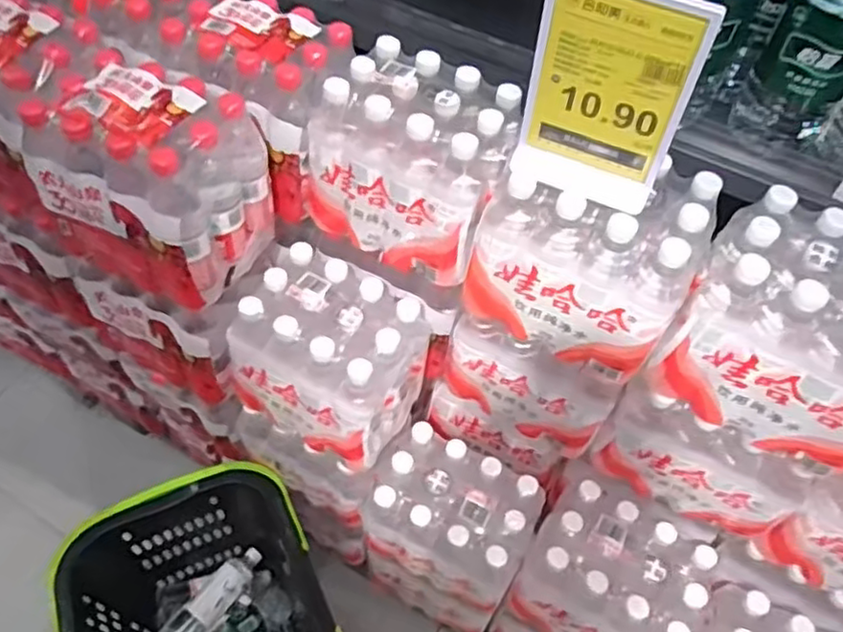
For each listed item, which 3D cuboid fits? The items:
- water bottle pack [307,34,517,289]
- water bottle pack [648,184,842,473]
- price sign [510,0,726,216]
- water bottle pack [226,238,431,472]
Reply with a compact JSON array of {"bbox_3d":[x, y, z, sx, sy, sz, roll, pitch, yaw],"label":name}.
[{"bbox_3d":[-0.010,-0.201,0.914,0.250,0.228,0.168,26,56,16],"label":"water bottle pack"},{"bbox_3d":[0.425,0.023,0.773,0.231,0.221,0.169,28,57,17],"label":"water bottle pack"},{"bbox_3d":[0.179,-0.215,0.672,0.152,0.232,0.036,22,55,13],"label":"price sign"},{"bbox_3d":[-0.130,0.054,0.989,0.242,0.211,0.189,29,57,18],"label":"water bottle pack"}]

